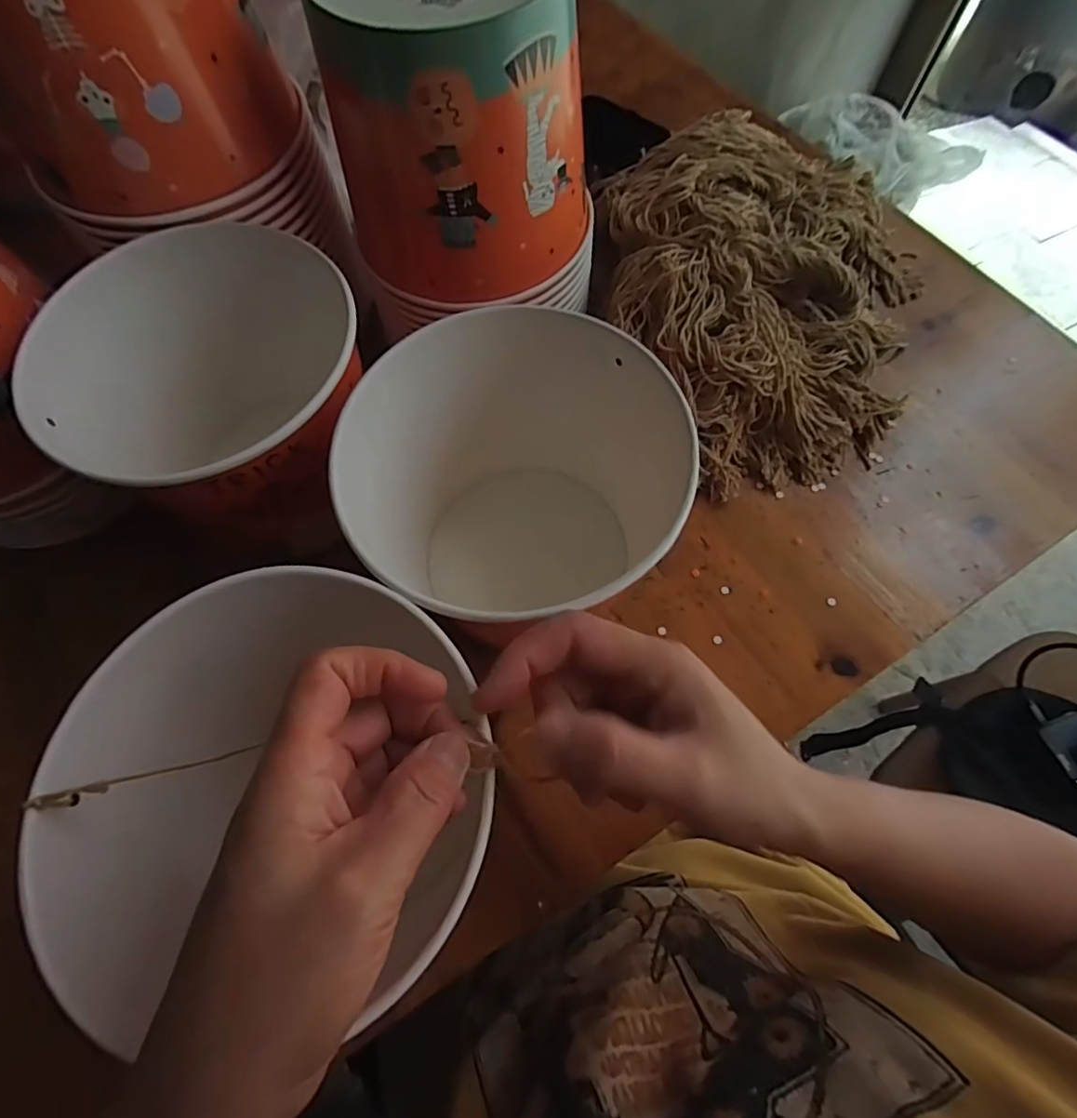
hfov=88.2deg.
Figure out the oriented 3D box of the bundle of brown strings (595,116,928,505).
[{"bbox_3d":[0.176,-0.197,0.411,0.257,0.081,0.295,-1,67,0],"label":"bundle of brown strings"}]

